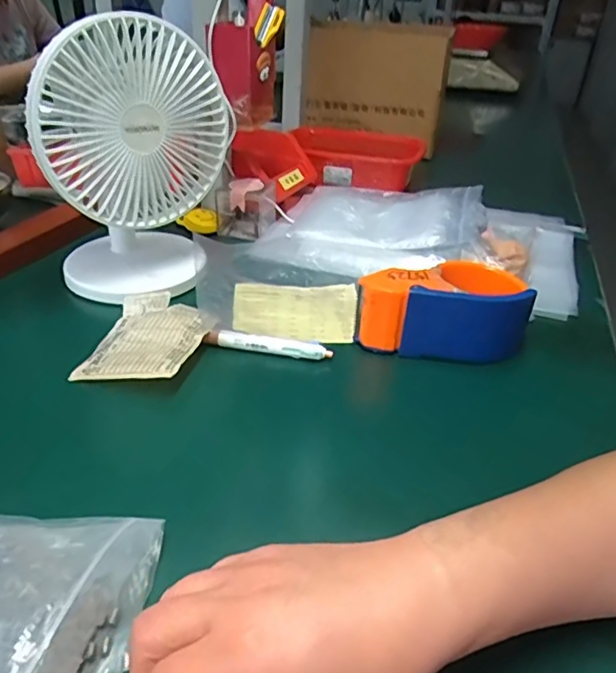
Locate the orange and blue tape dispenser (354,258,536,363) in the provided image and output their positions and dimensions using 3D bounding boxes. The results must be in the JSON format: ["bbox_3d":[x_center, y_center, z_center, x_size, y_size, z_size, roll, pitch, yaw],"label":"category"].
[{"bbox_3d":[0.113,-0.024,0.483,0.140,0.065,0.076,6,32,3],"label":"orange and blue tape dispenser"}]

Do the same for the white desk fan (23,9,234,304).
[{"bbox_3d":[-0.150,-0.153,0.510,0.155,0.207,0.120,-3,33,-10],"label":"white desk fan"}]

